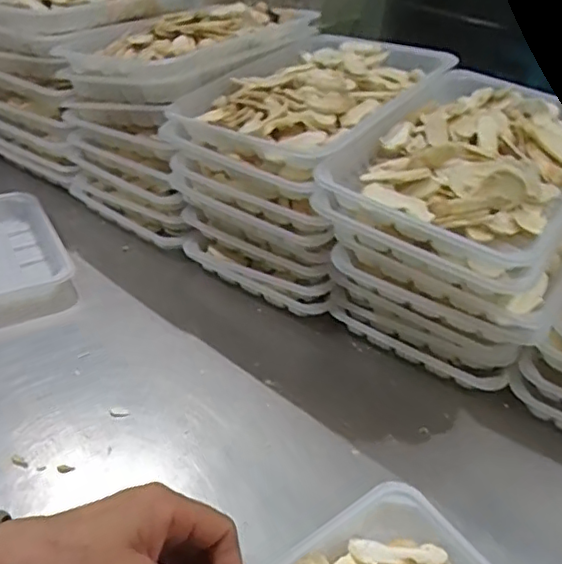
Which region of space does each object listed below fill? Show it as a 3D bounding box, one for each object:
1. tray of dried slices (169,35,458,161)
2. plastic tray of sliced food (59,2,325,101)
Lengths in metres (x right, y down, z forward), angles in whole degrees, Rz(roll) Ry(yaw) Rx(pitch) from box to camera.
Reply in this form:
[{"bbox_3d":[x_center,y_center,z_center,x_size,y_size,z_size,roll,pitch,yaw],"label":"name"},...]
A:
[{"bbox_3d":[0.033,-0.164,0.512,0.161,0.051,0.220,30,43,27],"label":"tray of dried slices"},{"bbox_3d":[-0.090,-0.237,0.576,0.163,0.047,0.214,32,44,29],"label":"plastic tray of sliced food"}]

